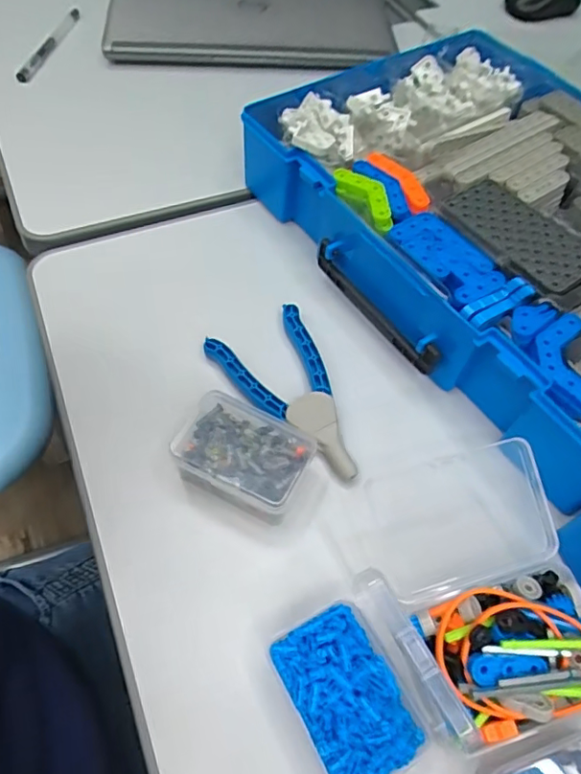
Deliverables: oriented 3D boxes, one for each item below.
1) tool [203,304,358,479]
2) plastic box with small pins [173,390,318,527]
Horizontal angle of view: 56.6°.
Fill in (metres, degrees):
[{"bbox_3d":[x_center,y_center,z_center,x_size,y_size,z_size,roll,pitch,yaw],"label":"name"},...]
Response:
[{"bbox_3d":[0.007,0.001,0.350,0.064,0.013,0.125,-31,65,-21],"label":"tool"},{"bbox_3d":[-0.030,0.040,0.320,0.076,0.028,0.053,25,60,11],"label":"plastic box with small pins"}]

